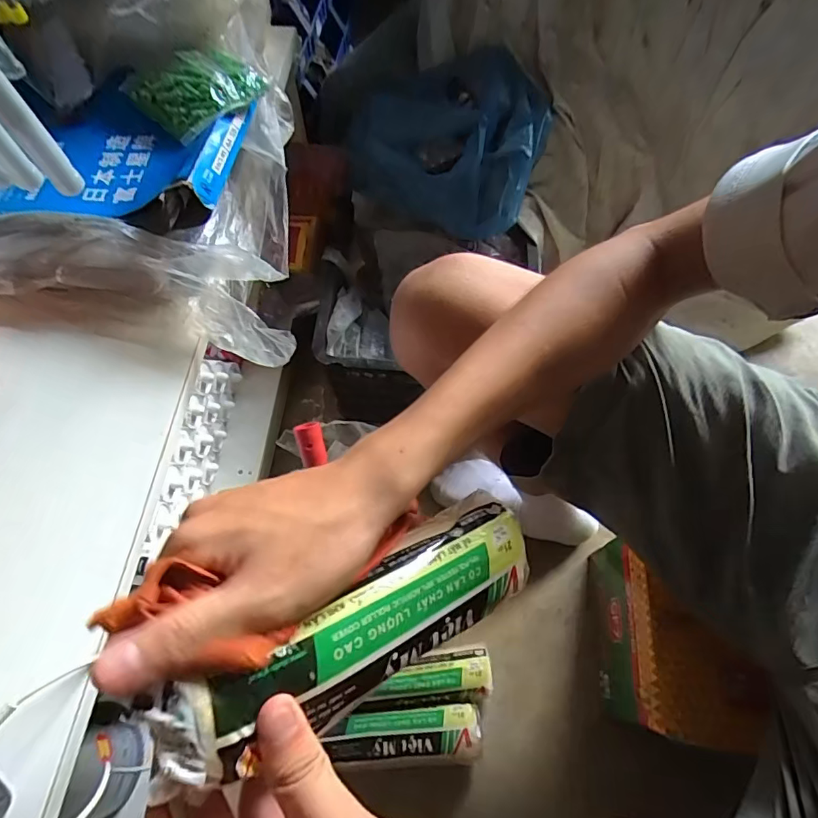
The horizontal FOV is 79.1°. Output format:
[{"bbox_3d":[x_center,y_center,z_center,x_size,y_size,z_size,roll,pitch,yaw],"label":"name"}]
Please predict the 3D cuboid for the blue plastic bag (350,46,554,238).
[{"bbox_3d":[0.058,-0.406,0.737,0.275,0.127,0.245,18,65,11],"label":"blue plastic bag"}]

